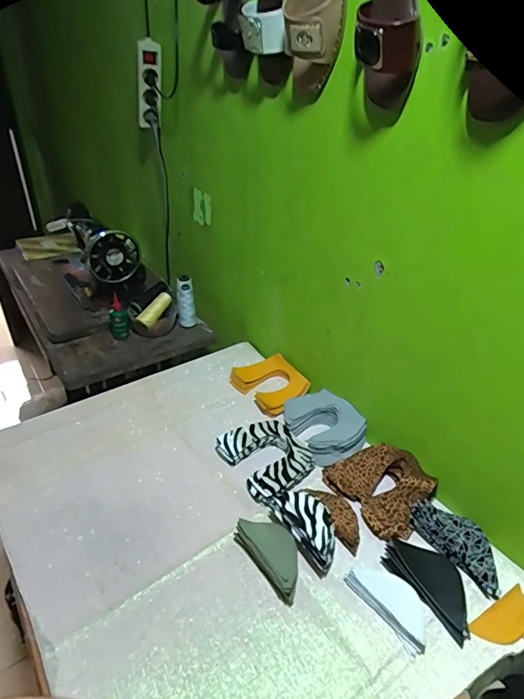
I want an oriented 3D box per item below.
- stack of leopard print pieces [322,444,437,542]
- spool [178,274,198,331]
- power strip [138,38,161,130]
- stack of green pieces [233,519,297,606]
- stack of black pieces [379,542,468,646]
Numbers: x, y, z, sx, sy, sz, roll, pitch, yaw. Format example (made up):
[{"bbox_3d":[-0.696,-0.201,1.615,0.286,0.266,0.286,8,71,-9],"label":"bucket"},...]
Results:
[{"bbox_3d":[0.198,0.216,0.741,0.146,0.042,0.164,-27,44,-37],"label":"stack of leopard print pieces"},{"bbox_3d":[-0.199,-0.125,1.166,0.047,0.142,0.041,-3,34,-10],"label":"spool"},{"bbox_3d":[-0.258,-0.601,1.015,0.051,0.214,0.046,-6,62,-17],"label":"power strip"},{"bbox_3d":[0.014,0.291,0.631,0.056,0.056,0.123,-19,40,-29],"label":"stack of green pieces"},{"bbox_3d":[0.244,0.323,0.623,0.085,0.019,0.139,-21,41,-31],"label":"stack of black pieces"}]

